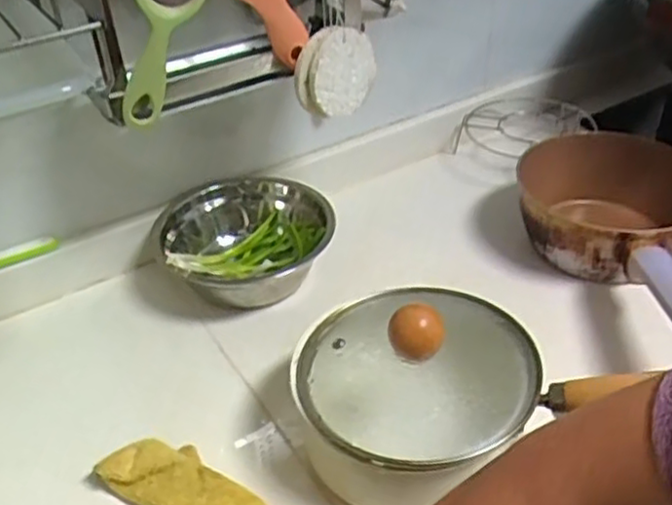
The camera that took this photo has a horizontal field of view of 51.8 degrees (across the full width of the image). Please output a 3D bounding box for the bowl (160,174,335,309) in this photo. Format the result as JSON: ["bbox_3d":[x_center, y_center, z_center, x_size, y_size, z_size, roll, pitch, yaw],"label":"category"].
[{"bbox_3d":[-0.083,-0.008,0.689,0.153,0.079,0.140,-2,38,2],"label":"bowl"}]

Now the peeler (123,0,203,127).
[{"bbox_3d":[-0.132,-0.154,0.516,0.058,0.127,0.024,-2,31,-38],"label":"peeler"}]

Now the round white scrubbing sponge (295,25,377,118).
[{"bbox_3d":[0.001,-0.160,0.609,0.077,0.076,0.022,-30,45,-30],"label":"round white scrubbing sponge"}]

